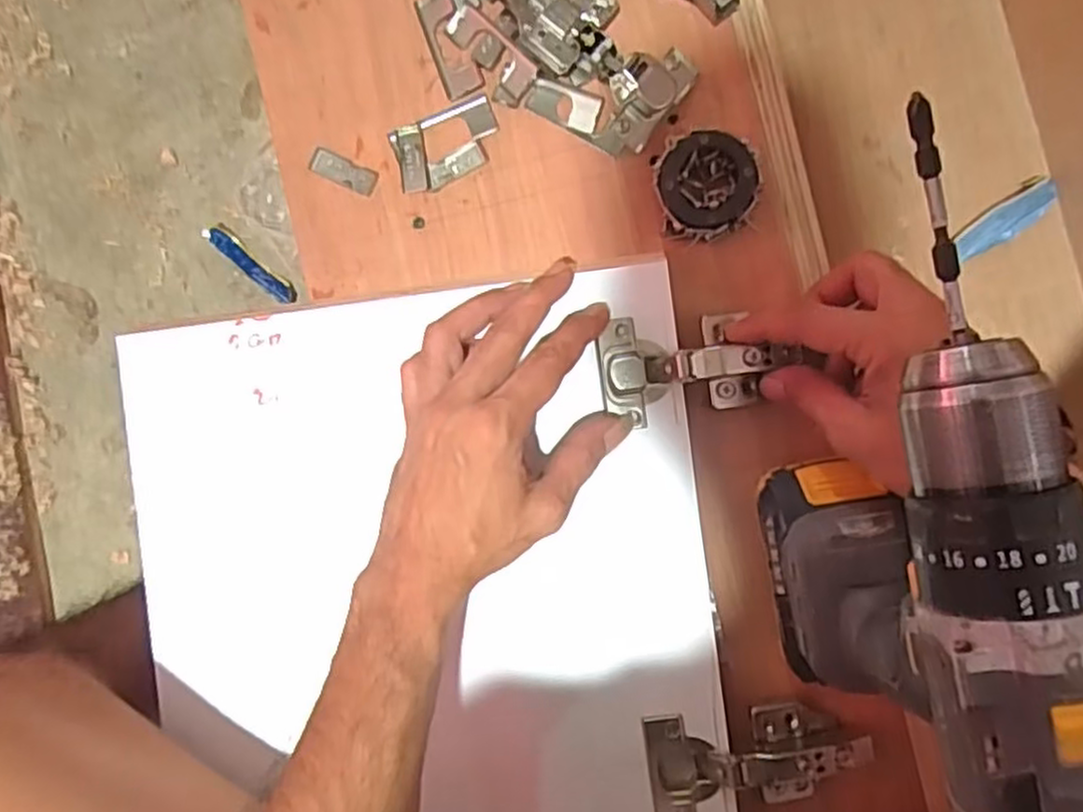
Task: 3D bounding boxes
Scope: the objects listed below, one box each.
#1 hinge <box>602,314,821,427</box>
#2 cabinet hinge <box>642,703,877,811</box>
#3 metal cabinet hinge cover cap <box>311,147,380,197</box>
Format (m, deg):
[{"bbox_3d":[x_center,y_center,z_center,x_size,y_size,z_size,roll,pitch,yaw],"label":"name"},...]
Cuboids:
[{"bbox_3d":[0.090,-0.022,0.407,0.112,0.028,0.056,-3,91,6],"label":"hinge"},{"bbox_3d":[0.119,0.197,0.407,0.117,0.027,0.059,-7,88,5],"label":"cabinet hinge"},{"bbox_3d":[-0.117,-0.139,0.436,0.039,0.004,0.015,25,91,5],"label":"metal cabinet hinge cover cap"}]

